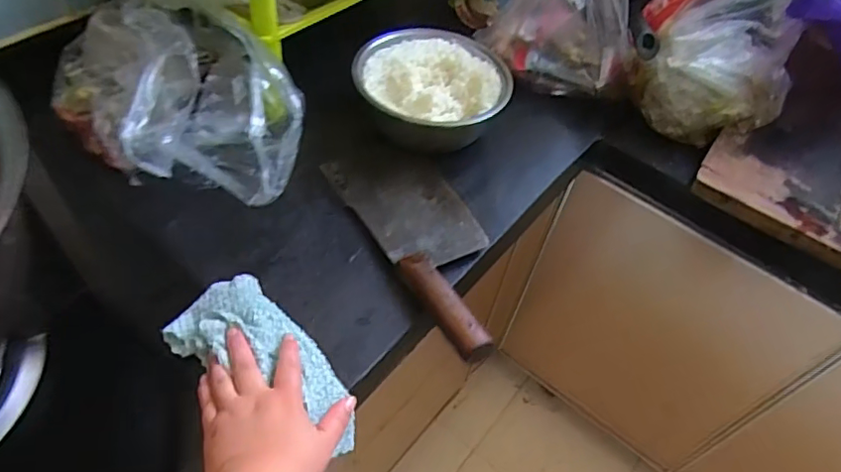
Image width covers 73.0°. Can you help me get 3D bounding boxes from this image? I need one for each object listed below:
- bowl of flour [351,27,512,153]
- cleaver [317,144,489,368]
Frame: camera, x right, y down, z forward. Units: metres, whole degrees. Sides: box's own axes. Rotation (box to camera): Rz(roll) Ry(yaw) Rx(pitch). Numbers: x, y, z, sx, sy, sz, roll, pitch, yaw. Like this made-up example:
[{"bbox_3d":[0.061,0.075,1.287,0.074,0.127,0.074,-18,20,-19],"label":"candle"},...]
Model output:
[{"bbox_3d":[0.013,-0.178,0.705,0.184,0.071,0.156,2,51,-4],"label":"bowl of flour"},{"bbox_3d":[0.012,-0.006,0.601,0.122,0.040,0.293,-23,57,-22],"label":"cleaver"}]

